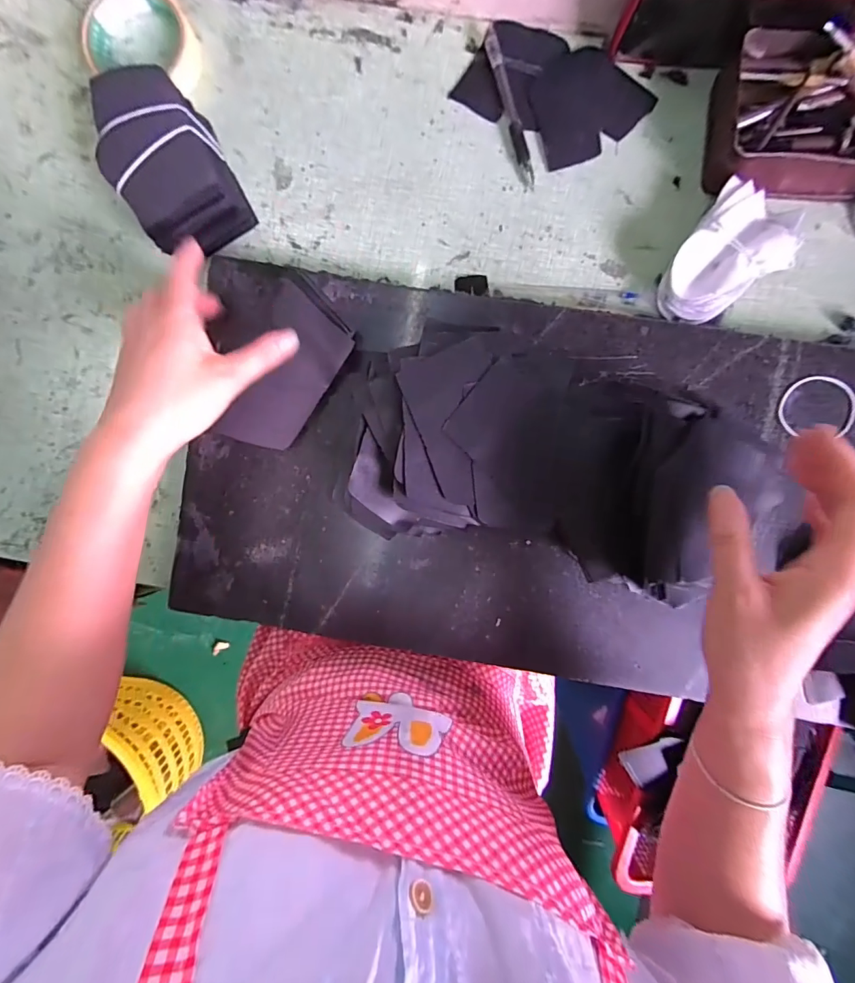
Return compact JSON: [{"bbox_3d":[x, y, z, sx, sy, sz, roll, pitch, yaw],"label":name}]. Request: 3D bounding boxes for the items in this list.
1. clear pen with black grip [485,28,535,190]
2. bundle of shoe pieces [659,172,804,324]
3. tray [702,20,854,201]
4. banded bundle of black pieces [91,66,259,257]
[{"bbox_3d":[0.068,-0.313,0.366,0.012,0.013,0.122,-18,91,3],"label":"clear pen with black grip"},{"bbox_3d":[0.232,-0.178,0.352,0.069,0.034,0.100,36,93,1],"label":"bundle of shoe pieces"},{"bbox_3d":[0.290,-0.283,0.335,0.136,0.048,0.105,4,92,2],"label":"tray"},{"bbox_3d":[-0.203,-0.255,0.356,0.078,0.049,0.127,-26,90,3],"label":"banded bundle of black pieces"}]

